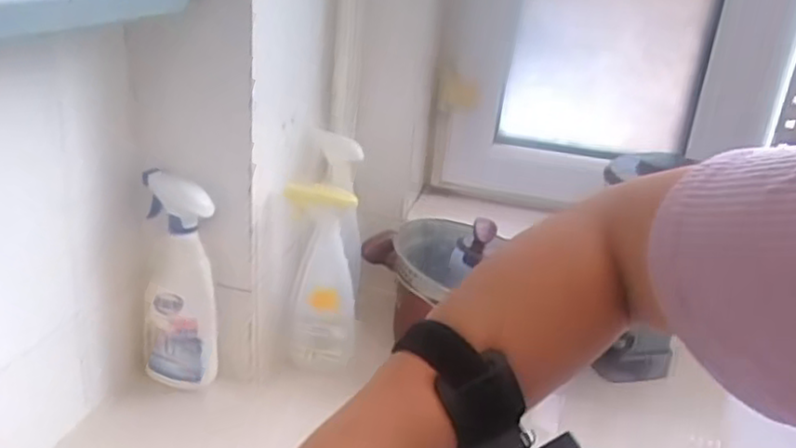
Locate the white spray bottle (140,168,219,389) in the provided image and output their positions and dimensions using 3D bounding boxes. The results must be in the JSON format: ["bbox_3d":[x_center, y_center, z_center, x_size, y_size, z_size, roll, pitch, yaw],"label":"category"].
[{"bbox_3d":[-0.274,0.078,0.861,0.084,0.266,0.064,-5,24,-24],"label":"white spray bottle"}]

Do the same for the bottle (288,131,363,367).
[{"bbox_3d":[-0.099,0.044,0.908,0.097,0.310,0.063,3,22,-6],"label":"bottle"}]

